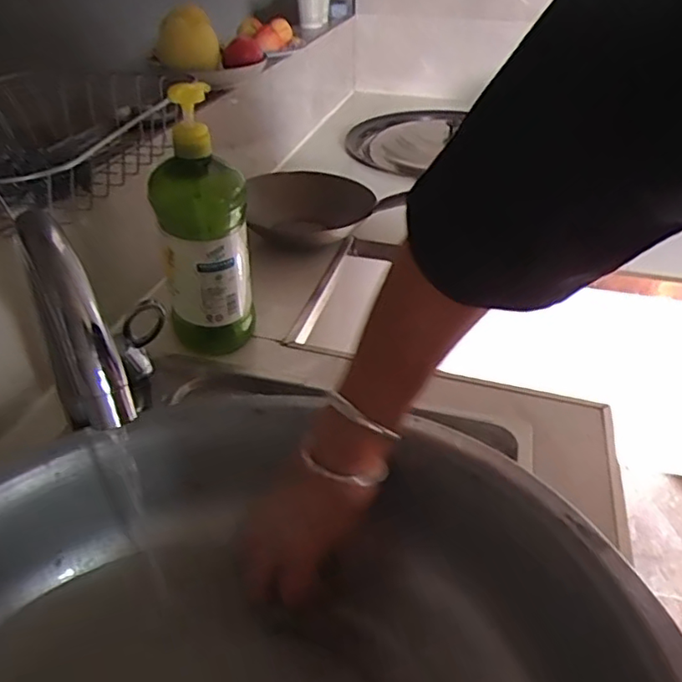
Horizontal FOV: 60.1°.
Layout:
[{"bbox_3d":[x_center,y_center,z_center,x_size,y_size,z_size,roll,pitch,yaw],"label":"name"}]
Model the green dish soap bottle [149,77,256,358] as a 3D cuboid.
[{"bbox_3d":[-0.141,-0.110,0.599,0.088,0.268,0.075,-7,35,-9],"label":"green dish soap bottle"}]

